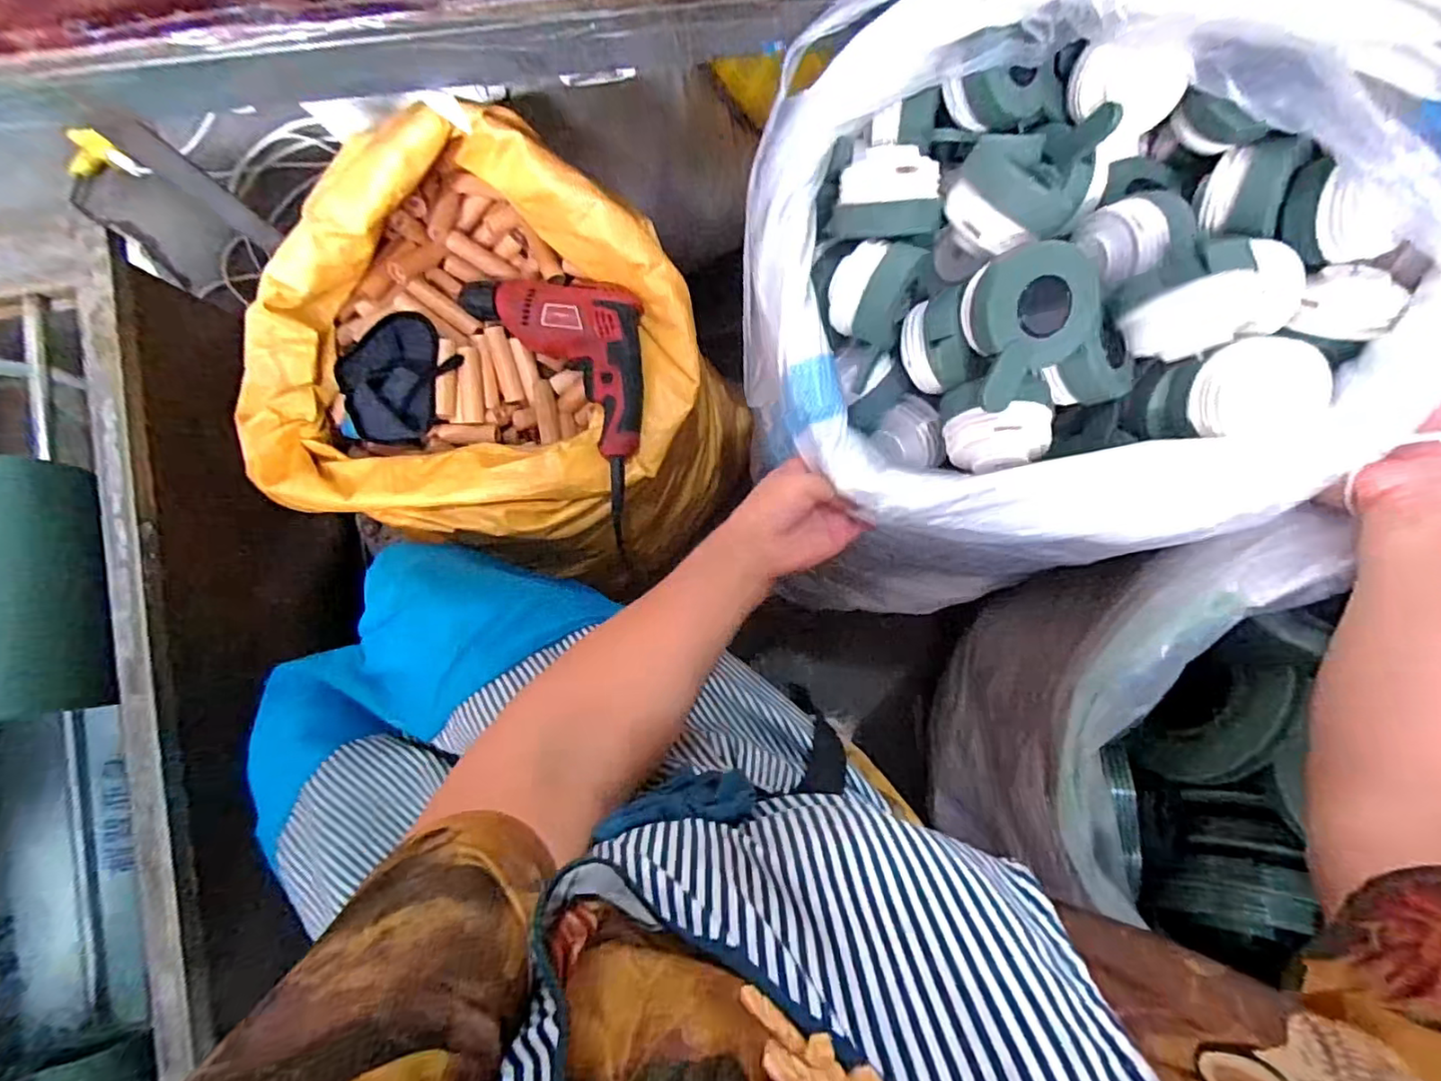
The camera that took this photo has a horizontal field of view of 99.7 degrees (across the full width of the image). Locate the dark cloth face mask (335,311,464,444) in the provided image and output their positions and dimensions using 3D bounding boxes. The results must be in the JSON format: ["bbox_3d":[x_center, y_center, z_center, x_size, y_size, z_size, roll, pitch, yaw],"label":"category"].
[{"bbox_3d":[-0.343,-0.172,0.637,0.110,0.032,0.136,25,88,2],"label":"dark cloth face mask"}]

